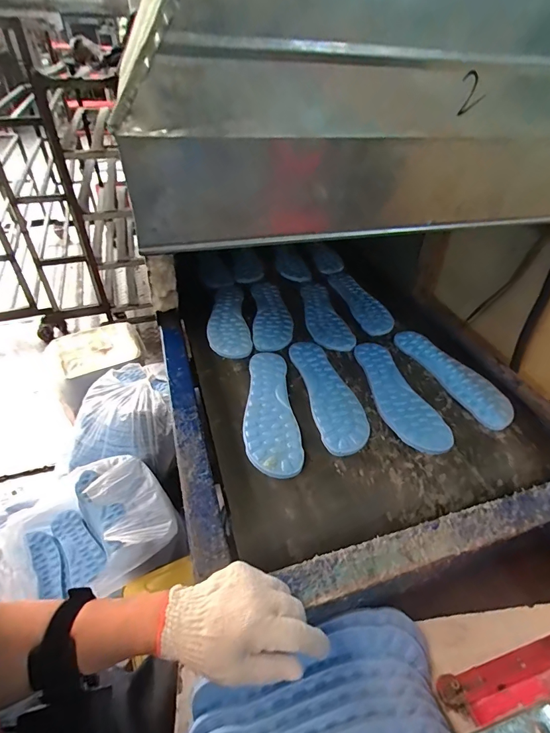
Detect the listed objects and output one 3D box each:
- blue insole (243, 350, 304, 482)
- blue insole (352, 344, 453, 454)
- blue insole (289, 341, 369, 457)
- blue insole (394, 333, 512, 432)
[{"bbox_3d":[-0.010,0.061,0.594,0.078,0.011,0.255,-3,42,-6],"label":"blue insole"},{"bbox_3d":[0.198,0.041,0.630,0.082,0.013,0.250,-8,42,-12],"label":"blue insole"},{"bbox_3d":[0.086,0.035,0.629,0.080,0.010,0.254,-8,42,-12],"label":"blue insole"},{"bbox_3d":[0.318,0.010,0.671,0.083,0.010,0.250,-15,44,-19],"label":"blue insole"}]

